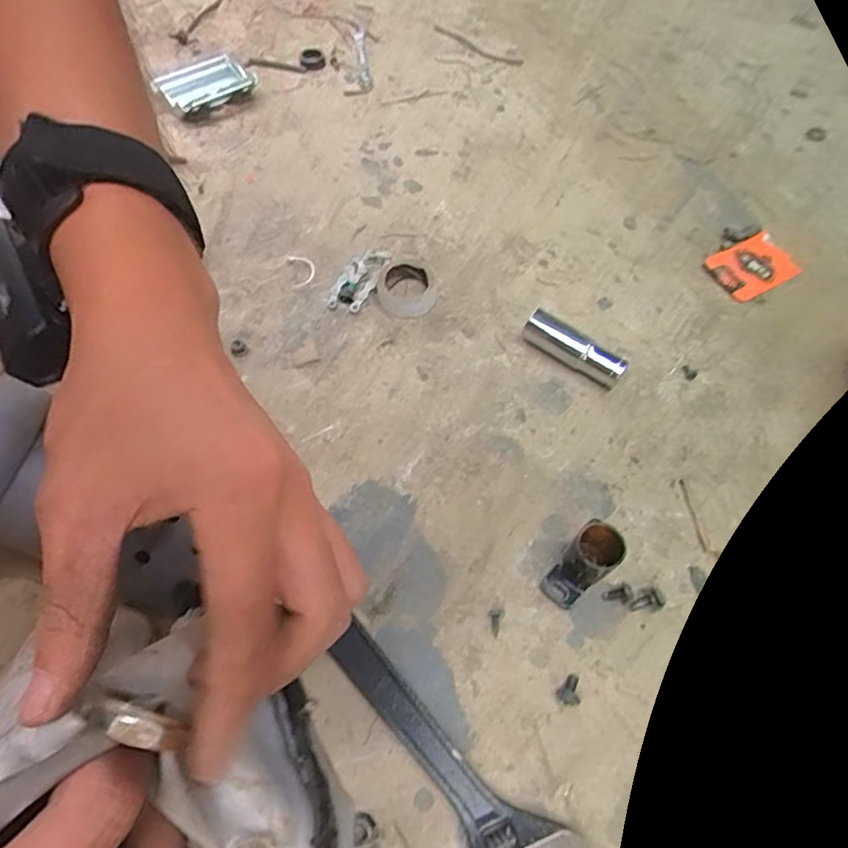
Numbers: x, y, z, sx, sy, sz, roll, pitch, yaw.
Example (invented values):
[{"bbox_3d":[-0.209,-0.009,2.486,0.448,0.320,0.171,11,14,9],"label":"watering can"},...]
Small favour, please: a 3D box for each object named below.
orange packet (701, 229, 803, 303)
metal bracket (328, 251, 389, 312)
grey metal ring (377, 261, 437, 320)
[{"bbox_3d":[0.276,-0.133,0.473,0.073,0.006,0.049,-24,64,-14],"label":"orange packet"},{"bbox_3d":[-0.051,-0.117,0.458,0.028,0.008,0.067,28,64,14],"label":"metal bracket"},{"bbox_3d":[-0.015,-0.109,0.448,0.045,0.017,0.052,-8,61,-5],"label":"grey metal ring"}]

